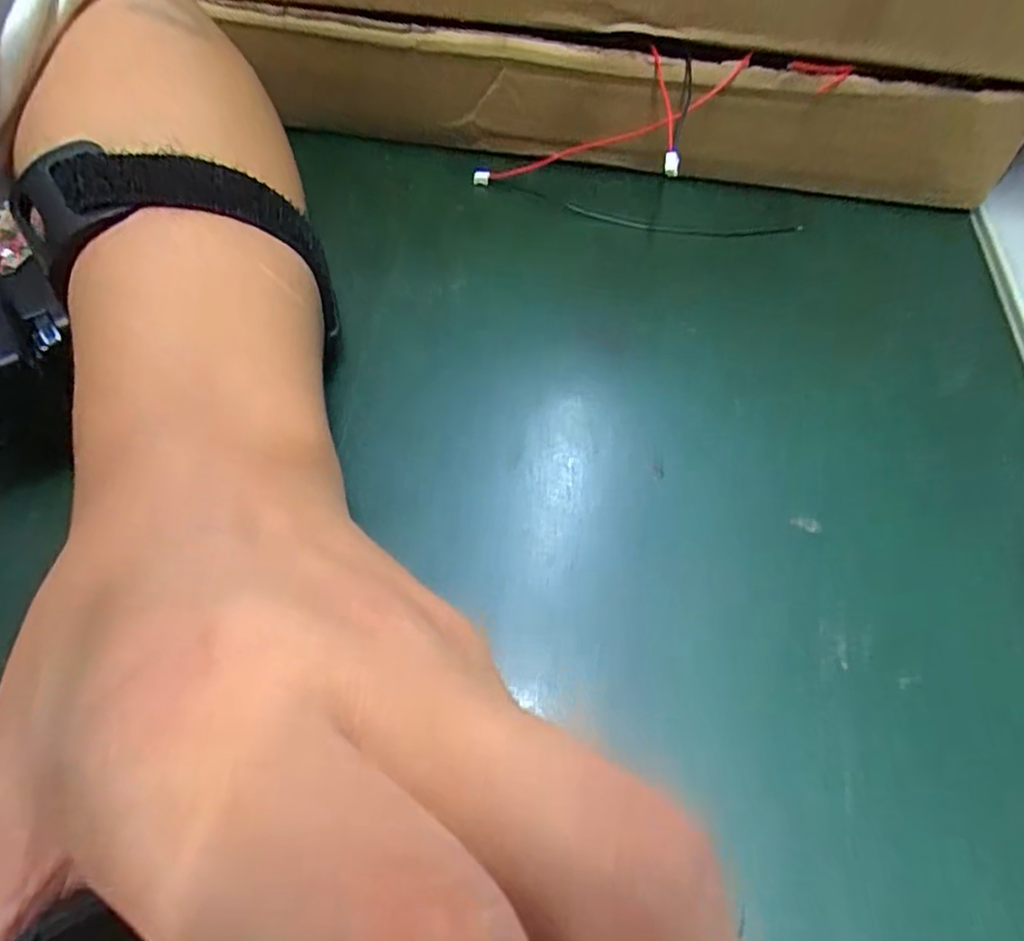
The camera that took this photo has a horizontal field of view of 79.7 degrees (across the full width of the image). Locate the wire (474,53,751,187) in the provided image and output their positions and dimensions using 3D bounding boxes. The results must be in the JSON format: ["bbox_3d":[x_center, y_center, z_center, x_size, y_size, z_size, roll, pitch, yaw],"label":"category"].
[{"bbox_3d":[0.040,-0.147,0.270,0.124,0.013,0.019,-10,52,22],"label":"wire"}]

